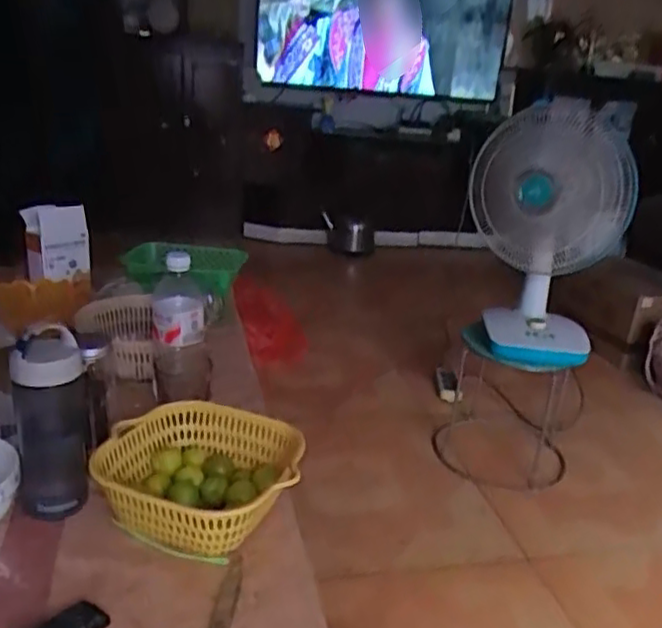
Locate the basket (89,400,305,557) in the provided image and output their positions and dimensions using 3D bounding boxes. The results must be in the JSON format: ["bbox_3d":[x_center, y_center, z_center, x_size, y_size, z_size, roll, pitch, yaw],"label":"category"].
[{"bbox_3d":[-0.139,0.181,0.741,0.207,0.076,0.193,8,21,9],"label":"basket"}]

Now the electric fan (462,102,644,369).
[{"bbox_3d":[0.471,-0.171,1.534,0.327,0.523,0.234,12,22,19],"label":"electric fan"}]

